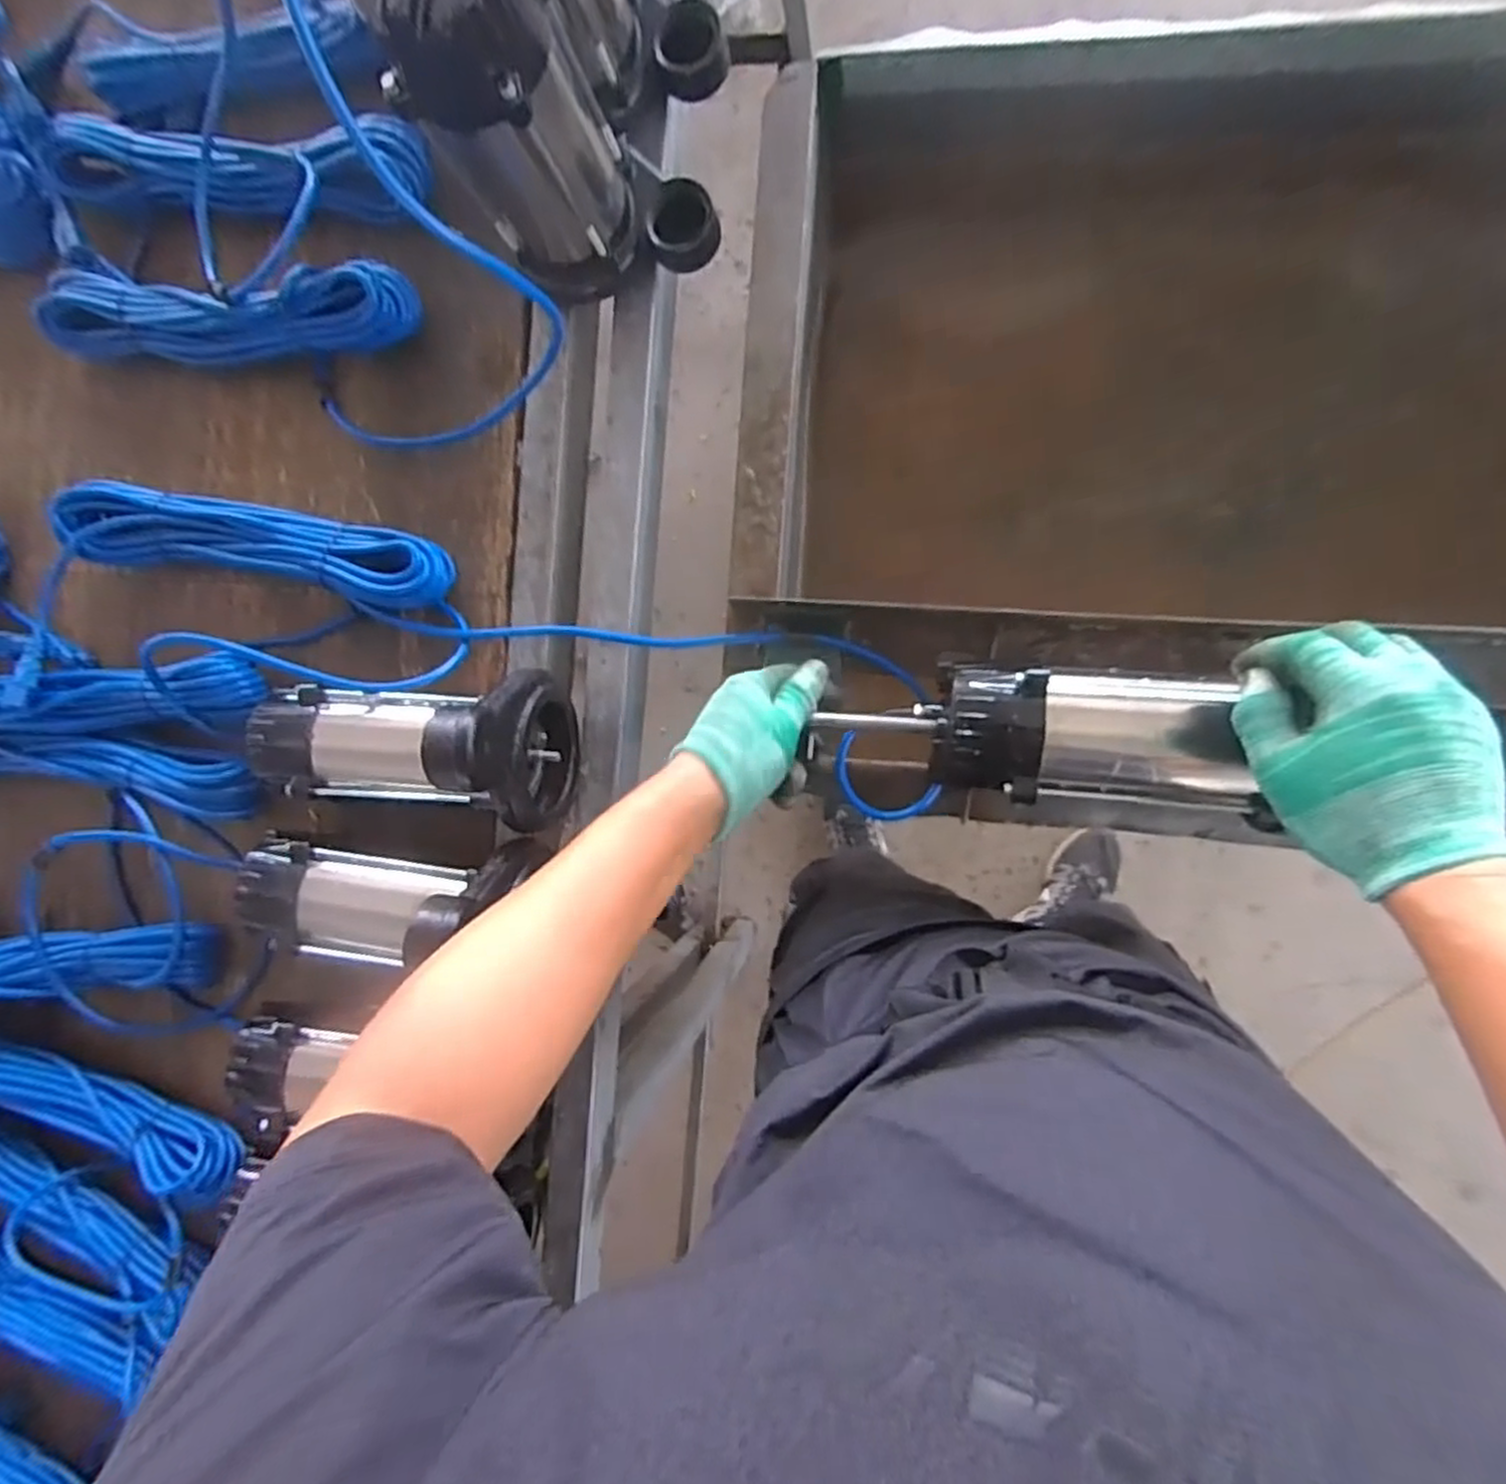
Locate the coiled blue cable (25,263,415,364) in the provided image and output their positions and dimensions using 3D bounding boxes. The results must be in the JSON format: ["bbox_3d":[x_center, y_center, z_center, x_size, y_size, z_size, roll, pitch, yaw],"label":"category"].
[{"bbox_3d":[-0.444,-0.356,0.629,0.340,0.052,0.064,3,91,10],"label":"coiled blue cable"}]

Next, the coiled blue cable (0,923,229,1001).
[{"bbox_3d":[-0.644,0.199,0.652,0.342,0.051,0.063,-5,90,10],"label":"coiled blue cable"}]

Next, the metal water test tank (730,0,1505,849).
[{"bbox_3d":[0.378,-0.235,0.654,0.748,0.268,0.565,5,91,10],"label":"metal water test tank"}]

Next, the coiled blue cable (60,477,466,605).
[{"bbox_3d":[-0.425,-0.167,0.635,0.346,0.059,0.070,10,92,10],"label":"coiled blue cable"}]

